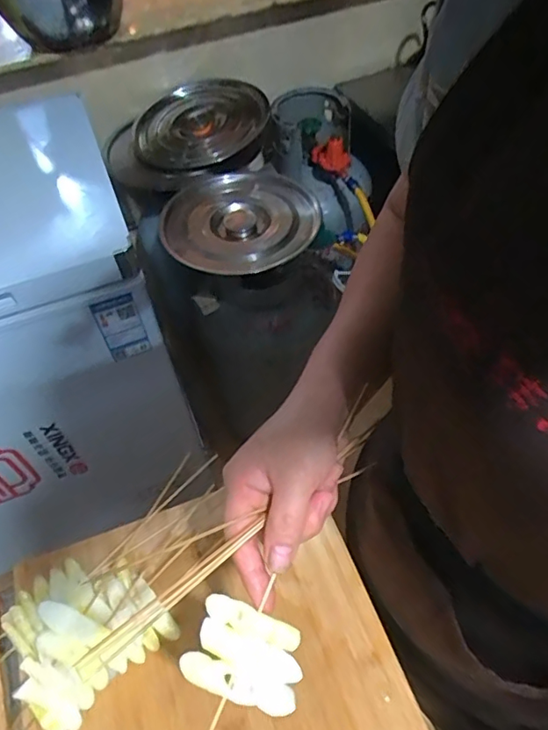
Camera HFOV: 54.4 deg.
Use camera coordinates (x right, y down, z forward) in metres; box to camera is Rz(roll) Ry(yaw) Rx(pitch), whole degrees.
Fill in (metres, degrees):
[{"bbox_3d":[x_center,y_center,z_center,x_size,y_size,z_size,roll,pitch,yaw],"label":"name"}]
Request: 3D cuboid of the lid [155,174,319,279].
[{"bbox_3d":[-0.065,-0.267,1.004,0.268,0.049,0.272,-3,51,3],"label":"lid"}]

